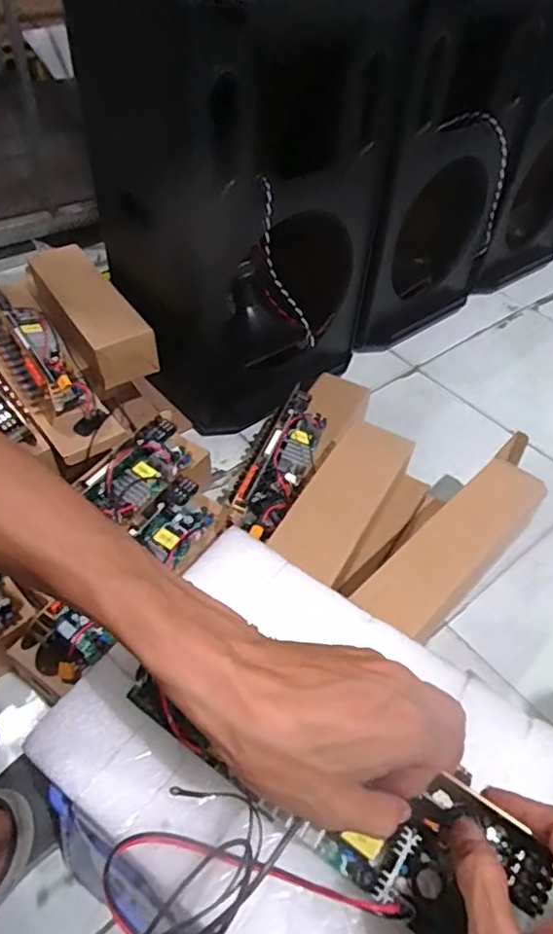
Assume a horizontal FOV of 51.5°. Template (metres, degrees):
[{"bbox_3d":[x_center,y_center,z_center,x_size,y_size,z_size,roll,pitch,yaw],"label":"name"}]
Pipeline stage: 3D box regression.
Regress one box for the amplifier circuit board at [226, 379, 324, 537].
[{"bbox_3d":[0.001,-0.005,0.831,0.086,0.050,0.257,41,51,-17],"label":"amplifier circuit board"}]

